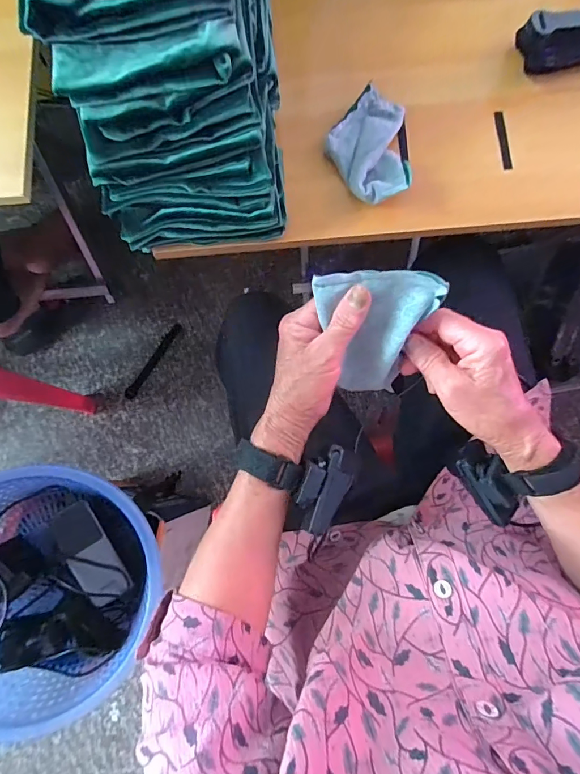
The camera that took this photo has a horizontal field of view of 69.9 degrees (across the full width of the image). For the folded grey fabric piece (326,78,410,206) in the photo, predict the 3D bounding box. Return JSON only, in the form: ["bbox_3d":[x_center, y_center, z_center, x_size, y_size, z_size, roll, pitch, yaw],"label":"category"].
[{"bbox_3d":[0.088,-0.266,0.460,0.088,0.025,0.132,2,79,0],"label":"folded grey fabric piece"}]

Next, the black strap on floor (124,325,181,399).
[{"bbox_3d":[-0.313,-0.061,0.954,0.024,0.006,0.200,32,81,6],"label":"black strap on floor"}]

